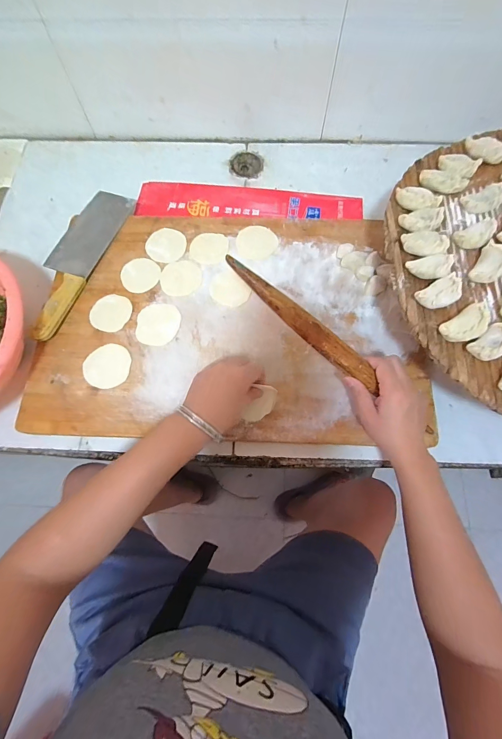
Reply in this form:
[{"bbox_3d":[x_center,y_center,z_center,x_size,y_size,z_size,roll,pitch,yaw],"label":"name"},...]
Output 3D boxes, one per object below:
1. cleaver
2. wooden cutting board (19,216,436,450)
[{"bbox_3d":[-0.283,-0.183,0.510,0.077,0.024,0.284,18,73,7],"label":"cleaver"},{"bbox_3d":[-0.029,-0.082,0.480,0.544,0.021,0.363,2,72,1],"label":"wooden cutting board"}]

